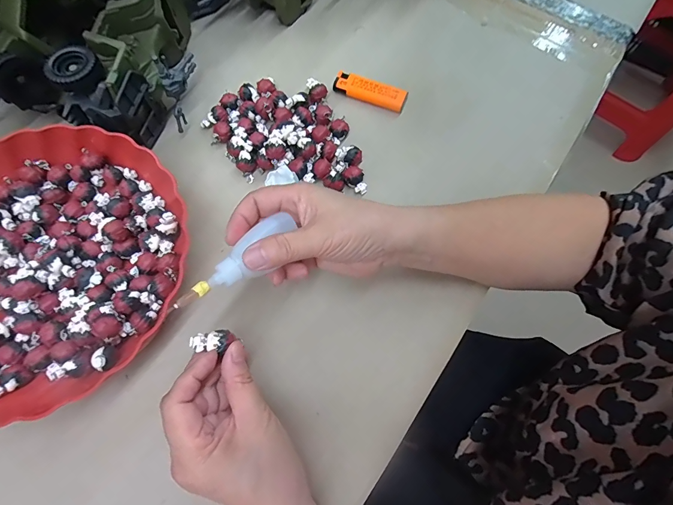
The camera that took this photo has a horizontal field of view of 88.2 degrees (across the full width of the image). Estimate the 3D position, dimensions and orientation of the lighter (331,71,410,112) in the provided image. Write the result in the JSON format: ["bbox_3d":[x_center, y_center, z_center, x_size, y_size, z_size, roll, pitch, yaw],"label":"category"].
[{"bbox_3d":[0.037,-0.177,0.380,0.079,0.012,0.023,23,73,7],"label":"lighter"}]

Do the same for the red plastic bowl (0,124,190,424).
[{"bbox_3d":[-0.254,0.007,0.302,0.232,0.045,0.238,0,71,0],"label":"red plastic bowl"}]

